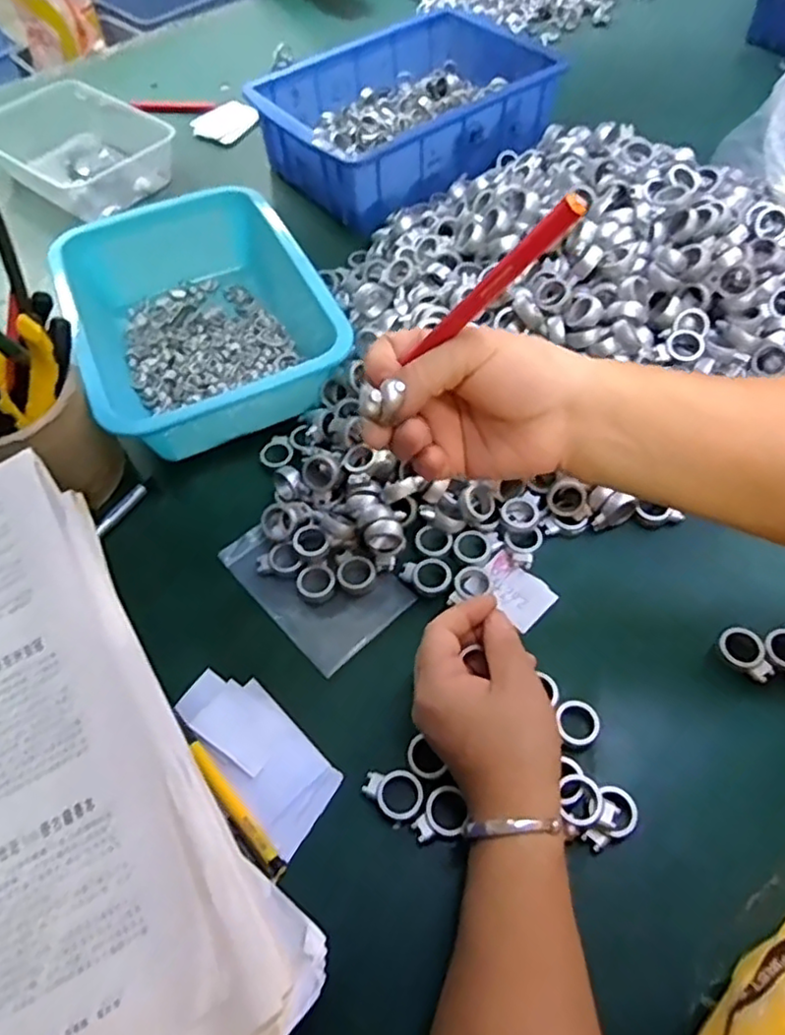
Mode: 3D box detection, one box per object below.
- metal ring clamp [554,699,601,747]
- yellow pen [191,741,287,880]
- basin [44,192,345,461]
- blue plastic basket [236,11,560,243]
[{"bbox_3d":[0.110,0.121,0.384,0.025,0.007,0.026,-2,57,3],"label":"metal ring clamp"},{"bbox_3d":[-0.090,0.165,0.369,0.010,0.006,0.089,-37,62,-19],"label":"yellow pen"},{"bbox_3d":[-0.162,-0.170,0.552,0.194,0.068,0.260,-24,58,-11],"label":"basin"},{"bbox_3d":[0.016,-0.451,0.721,0.299,0.074,0.221,-37,61,-18],"label":"blue plastic basket"}]

